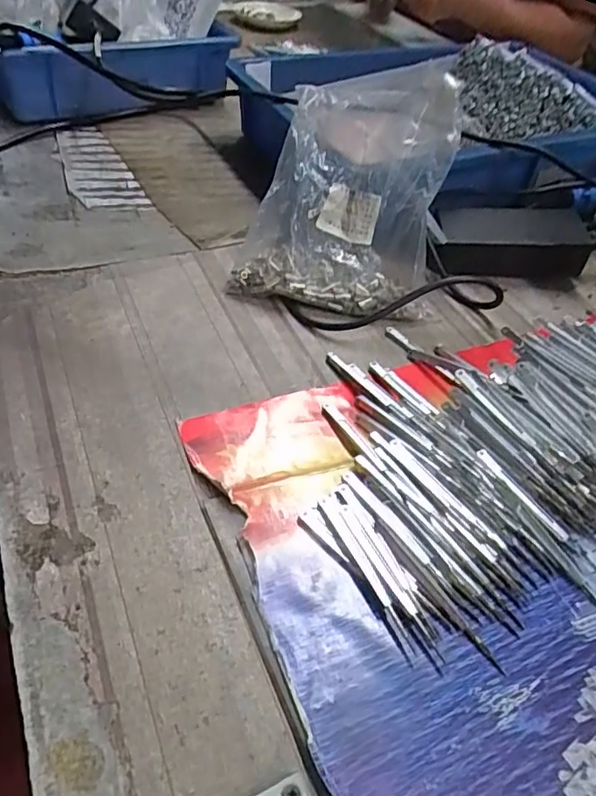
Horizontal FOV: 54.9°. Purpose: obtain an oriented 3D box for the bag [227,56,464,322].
[{"bbox_3d":[0.043,-0.166,0.455,0.156,0.148,0.136,13,46,5],"label":"bag"}]

